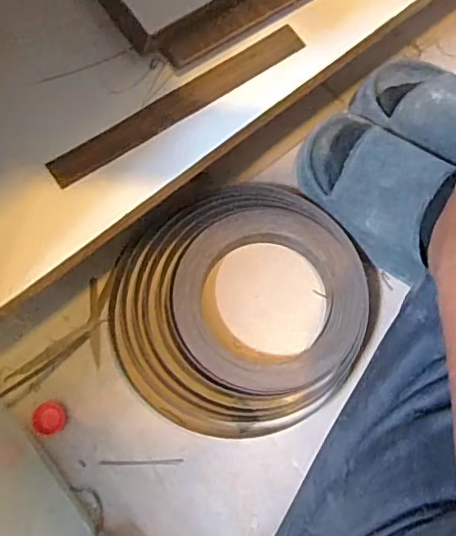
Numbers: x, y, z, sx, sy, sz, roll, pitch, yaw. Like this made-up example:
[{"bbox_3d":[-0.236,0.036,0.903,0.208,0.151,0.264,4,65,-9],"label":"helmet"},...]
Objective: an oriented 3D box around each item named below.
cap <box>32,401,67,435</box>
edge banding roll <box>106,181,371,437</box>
[{"bbox_3d":[-0.169,0.142,0.550,0.030,0.006,0.029,0,73,0],"label":"cap"},{"bbox_3d":[0.008,0.036,0.575,0.249,0.029,0.238,0,73,0],"label":"edge banding roll"}]

